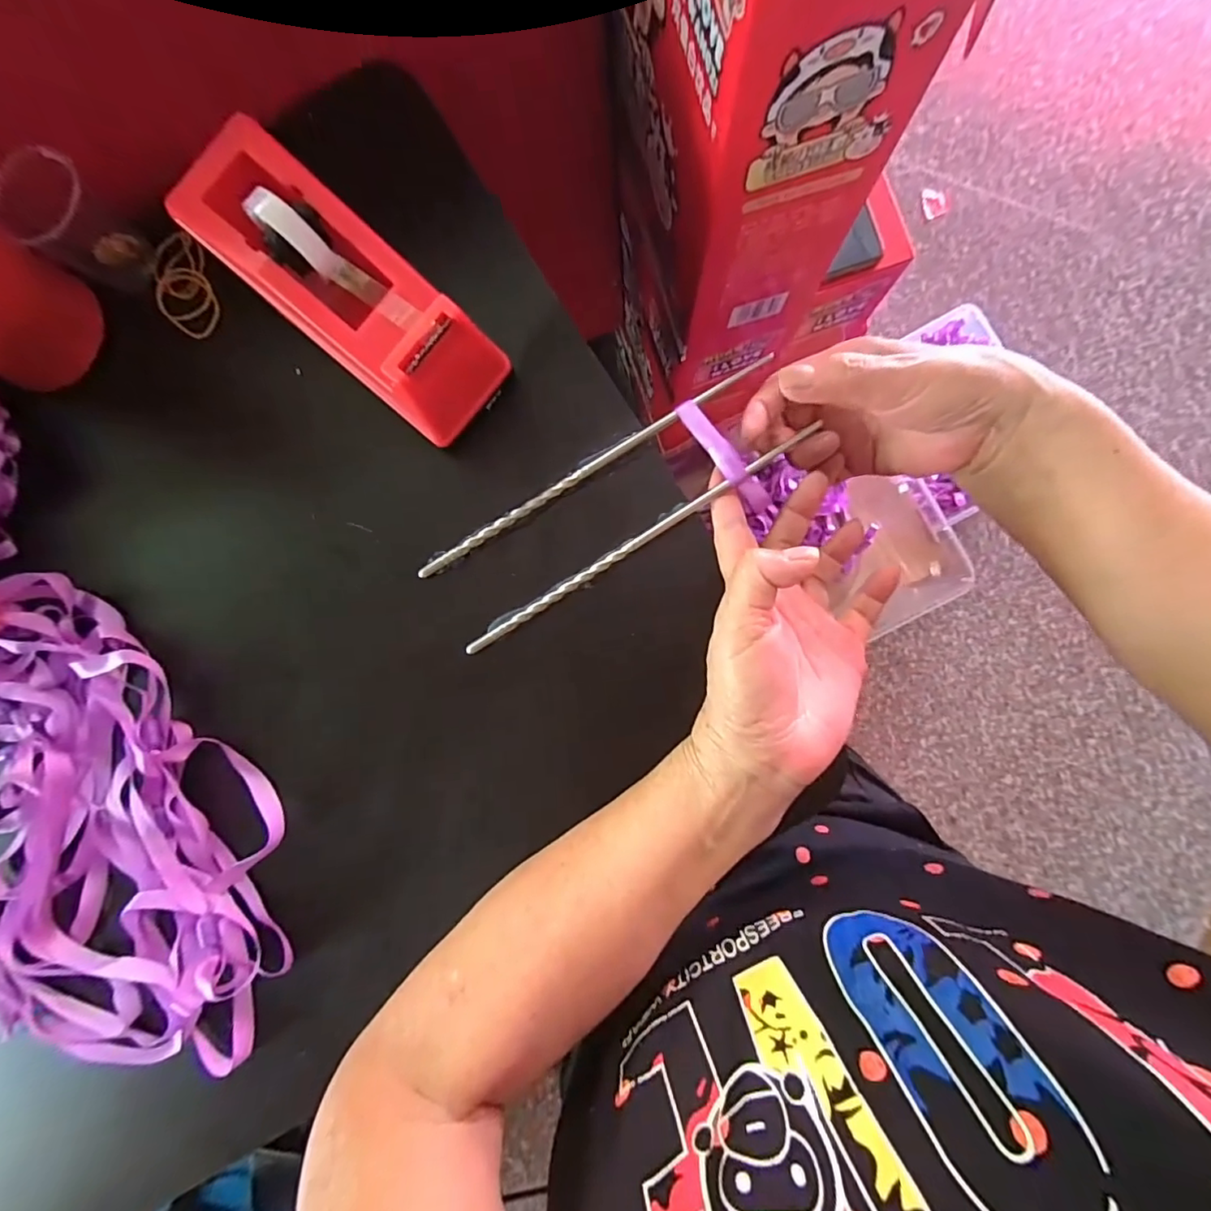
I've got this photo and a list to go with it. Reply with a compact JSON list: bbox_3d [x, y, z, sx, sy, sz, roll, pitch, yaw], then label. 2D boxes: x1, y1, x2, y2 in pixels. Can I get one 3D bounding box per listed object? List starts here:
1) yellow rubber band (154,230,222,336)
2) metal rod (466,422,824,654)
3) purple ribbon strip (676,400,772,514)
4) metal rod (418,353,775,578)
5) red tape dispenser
[{"bbox_3d":[-0.246,-0.186,0.321,0.032,0.006,0.064,-22,87,2],"label":"yellow rubber band"},{"bbox_3d":[0.017,-0.034,0.295,0.213,0.004,0.006,-32,84,2],"label":"metal rod"},{"bbox_3d":[0.064,-0.079,0.293,0.012,0.009,0.071,-39,94,-1],"label":"purple ribbon strip"},{"bbox_3d":[-0.007,-0.076,0.299,0.219,0.006,0.008,-31,84,1],"label":"metal rod"},{"bbox_3d":[-0.128,-0.154,0.271,0.153,0.061,0.067,43,91,4],"label":"red tape dispenser"}]

